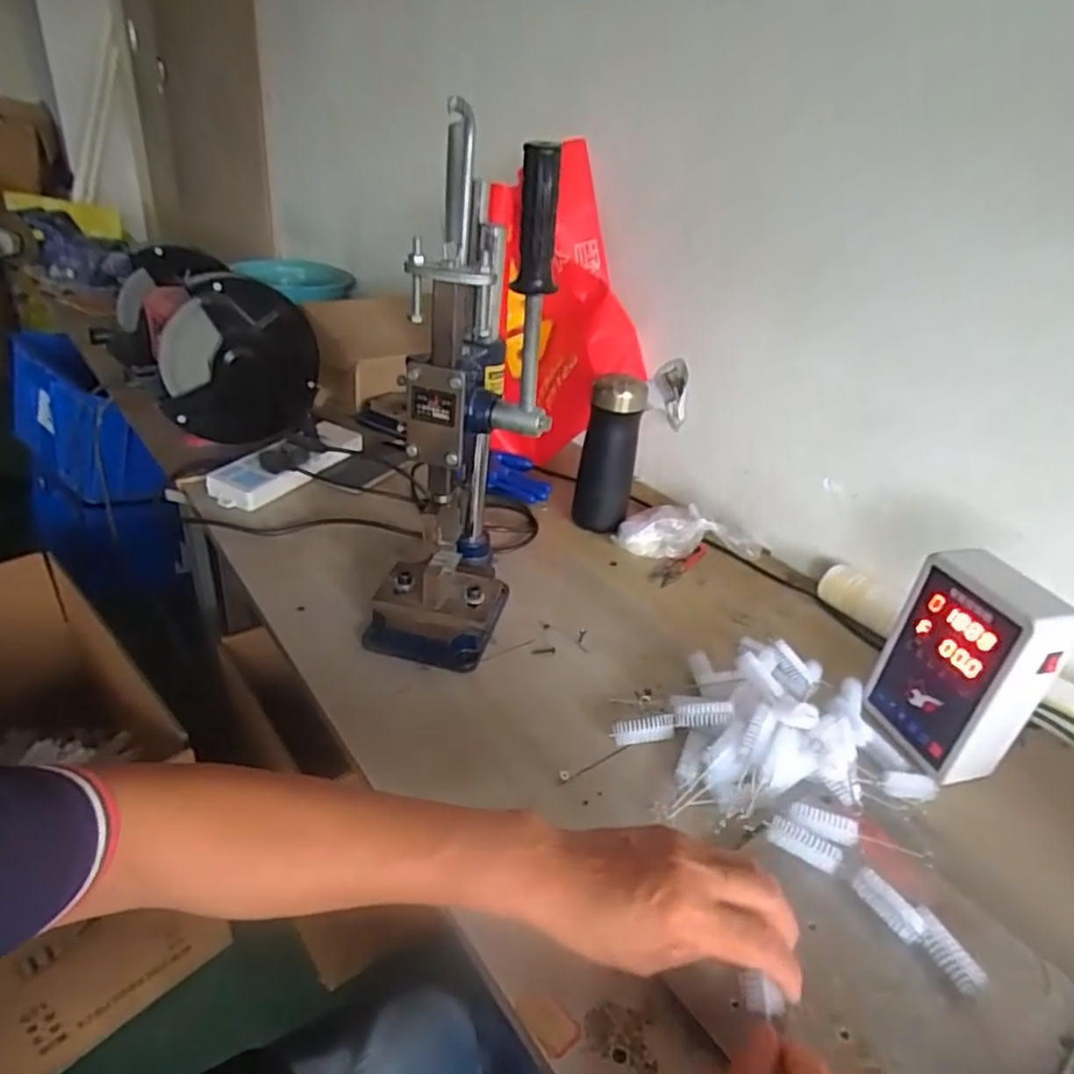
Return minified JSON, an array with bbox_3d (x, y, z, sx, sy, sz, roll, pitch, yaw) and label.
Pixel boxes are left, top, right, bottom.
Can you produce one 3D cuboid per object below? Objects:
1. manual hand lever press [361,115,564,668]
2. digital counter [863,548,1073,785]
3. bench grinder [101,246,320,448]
[{"bbox_3d":[-0.081,-0.106,0.616,0.147,0.431,0.182,0,30,-10],"label":"manual hand lever press"},{"bbox_3d":[0.367,0.106,0.581,0.059,0.180,0.109,-3,30,-14],"label":"digital counter"},{"bbox_3d":[-0.498,-0.295,1.026,0.233,0.227,0.314,-14,36,-31],"label":"bench grinder"}]

